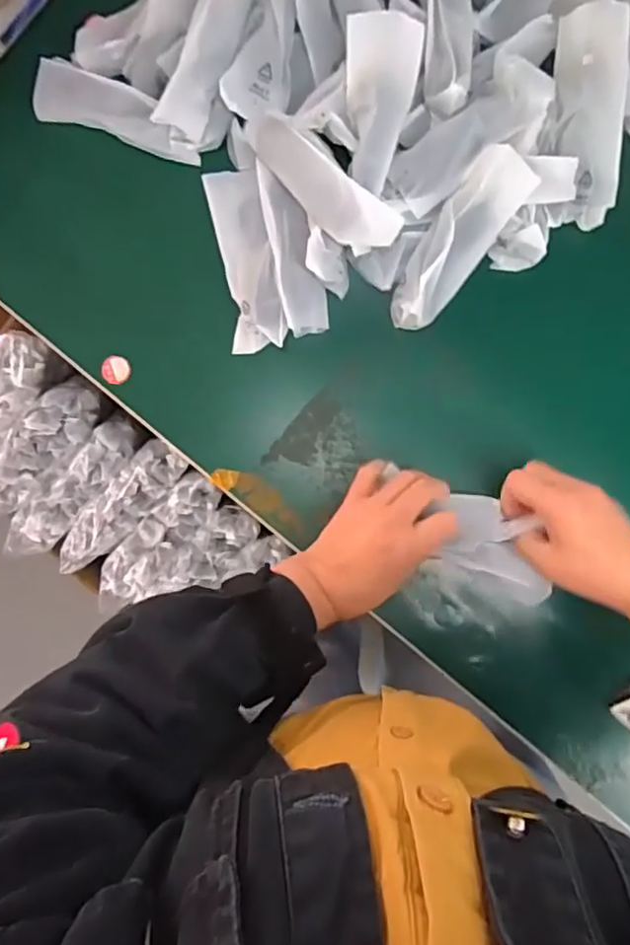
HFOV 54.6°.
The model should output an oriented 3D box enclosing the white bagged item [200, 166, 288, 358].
[{"bbox_3d":[-0.057,-0.178,0.513,0.048,0.018,0.149,-9,88,4],"label":"white bagged item"}]

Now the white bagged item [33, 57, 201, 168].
[{"bbox_3d":[-0.171,-0.308,0.524,0.154,0.026,0.043,22,90,4],"label":"white bagged item"}]

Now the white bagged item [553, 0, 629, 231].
[{"bbox_3d":[0.220,-0.279,0.484,0.050,0.028,0.153,-9,107,4],"label":"white bagged item"}]

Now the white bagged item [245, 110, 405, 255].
[{"bbox_3d":[0.005,-0.228,0.485,0.026,0.048,0.154,-32,70,-37],"label":"white bagged item"}]

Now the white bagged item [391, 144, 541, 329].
[{"bbox_3d":[0.112,-0.183,0.488,0.049,0.035,0.146,37,104,4],"label":"white bagged item"}]

